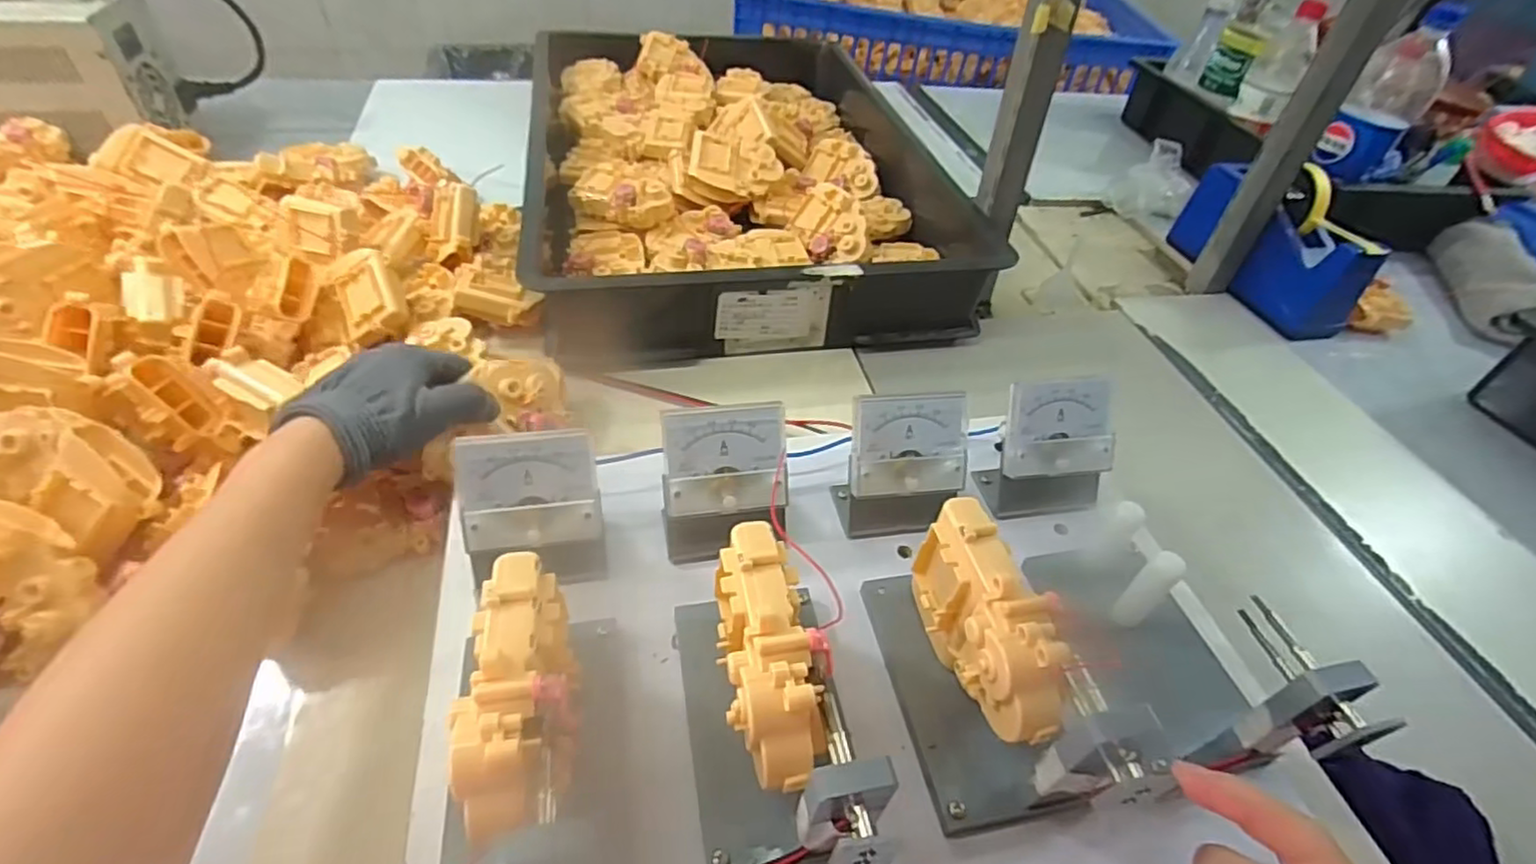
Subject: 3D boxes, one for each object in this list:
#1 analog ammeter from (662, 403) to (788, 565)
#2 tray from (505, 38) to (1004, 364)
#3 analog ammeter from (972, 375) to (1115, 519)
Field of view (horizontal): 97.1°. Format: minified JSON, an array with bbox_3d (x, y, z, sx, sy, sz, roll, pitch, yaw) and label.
[{"bbox_3d":[-0.023,0.029,0.360,0.063,0.075,0.044,1,45,-7],"label":"analog ammeter"},{"bbox_3d":[-0.040,-0.293,0.776,0.437,0.117,0.578,-6,47,-13],"label":"tray"},{"bbox_3d":[0.167,0.013,0.398,0.069,0.072,0.051,-7,47,-15],"label":"analog ammeter"}]

